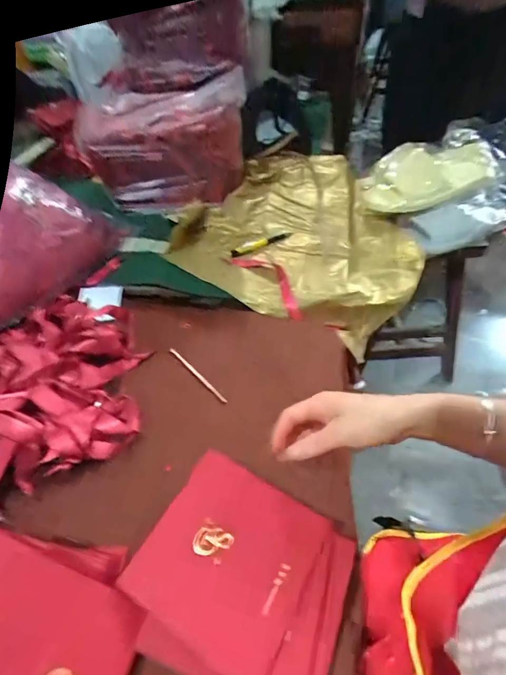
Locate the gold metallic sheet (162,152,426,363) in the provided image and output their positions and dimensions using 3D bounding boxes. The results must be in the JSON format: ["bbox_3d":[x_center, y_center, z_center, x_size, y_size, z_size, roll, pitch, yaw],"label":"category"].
[{"bbox_3d":[0.114,-0.189,0.733,0.405,0.116,0.449,22,54,21],"label":"gold metallic sheet"}]

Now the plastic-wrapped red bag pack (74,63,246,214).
[{"bbox_3d":[-0.155,-0.358,0.708,0.270,0.205,0.143,6,50,9],"label":"plastic-wrapped red bag pack"}]

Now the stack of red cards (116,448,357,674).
[{"bbox_3d":[-0.009,0.213,0.339,0.179,0.027,0.159,26,58,14],"label":"stack of red cards"}]

